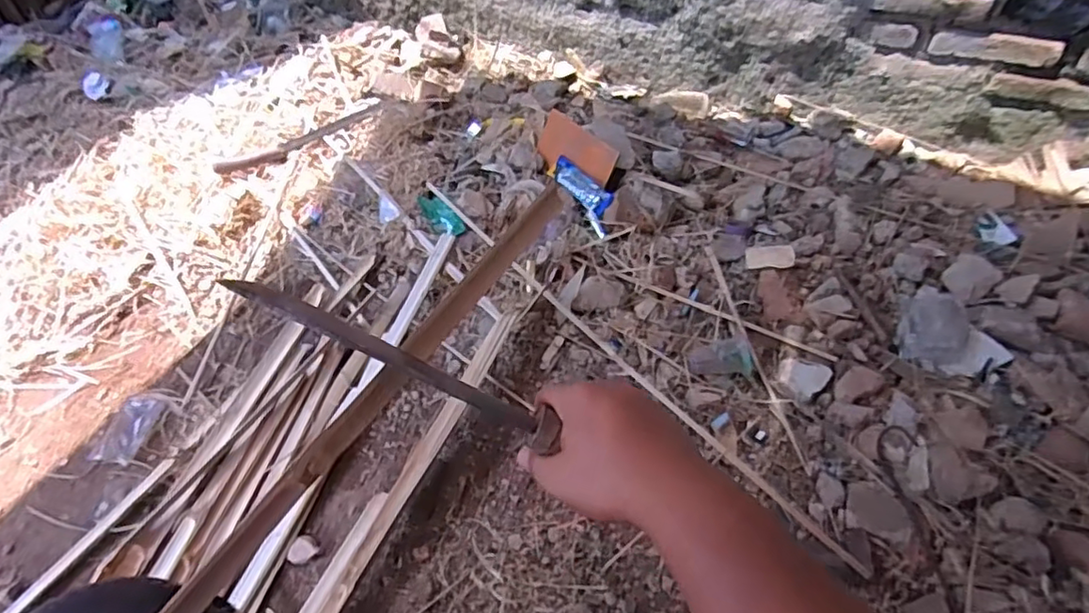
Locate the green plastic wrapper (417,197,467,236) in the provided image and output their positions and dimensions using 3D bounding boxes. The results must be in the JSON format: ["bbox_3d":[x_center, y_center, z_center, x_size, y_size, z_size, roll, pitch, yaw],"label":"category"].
[{"bbox_3d":[-0.195,-0.169,1.155,0.050,0.009,0.118,-31,58,-20],"label":"green plastic wrapper"}]

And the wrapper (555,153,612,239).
[{"bbox_3d":[0.075,-0.214,1.154,0.053,0.031,0.202,-23,55,-15],"label":"wrapper"}]

